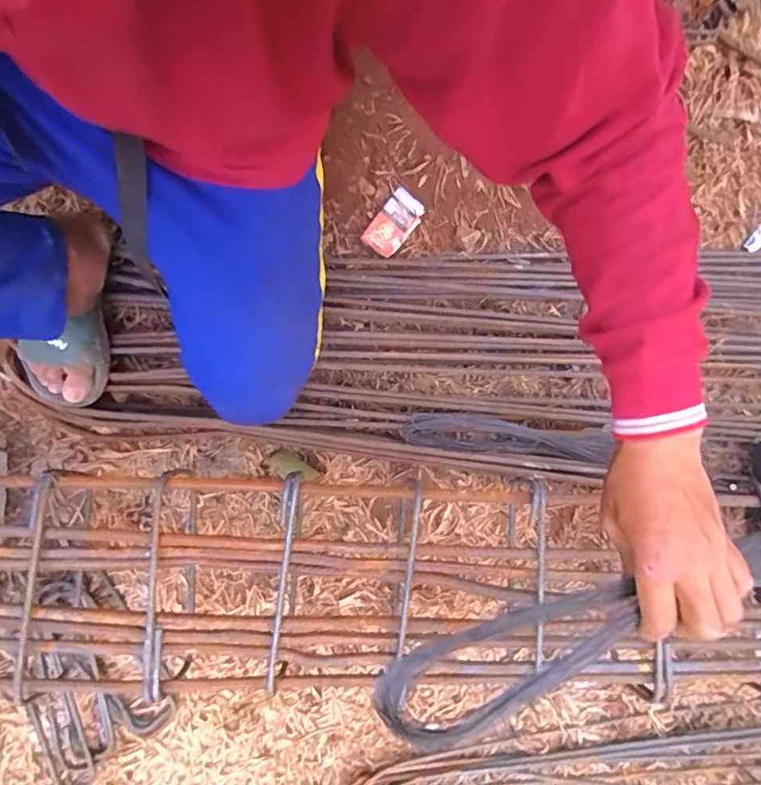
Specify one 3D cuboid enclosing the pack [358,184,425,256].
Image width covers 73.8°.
[{"bbox_3d":[0.022,-0.277,0.832,0.061,0.011,0.106,36,94,-8],"label":"pack"}]

